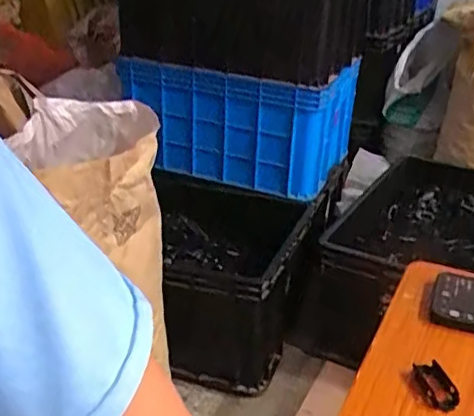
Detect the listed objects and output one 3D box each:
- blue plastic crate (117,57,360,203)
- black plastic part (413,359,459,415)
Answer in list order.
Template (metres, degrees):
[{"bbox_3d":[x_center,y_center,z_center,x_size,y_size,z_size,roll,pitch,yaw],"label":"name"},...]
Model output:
[{"bbox_3d":[0.019,-0.283,1.747,0.557,0.307,0.389,12,29,23],"label":"blue plastic crate"},{"bbox_3d":[0.167,0.147,0.500,0.026,0.010,0.050,-3,27,-4],"label":"black plastic part"}]

